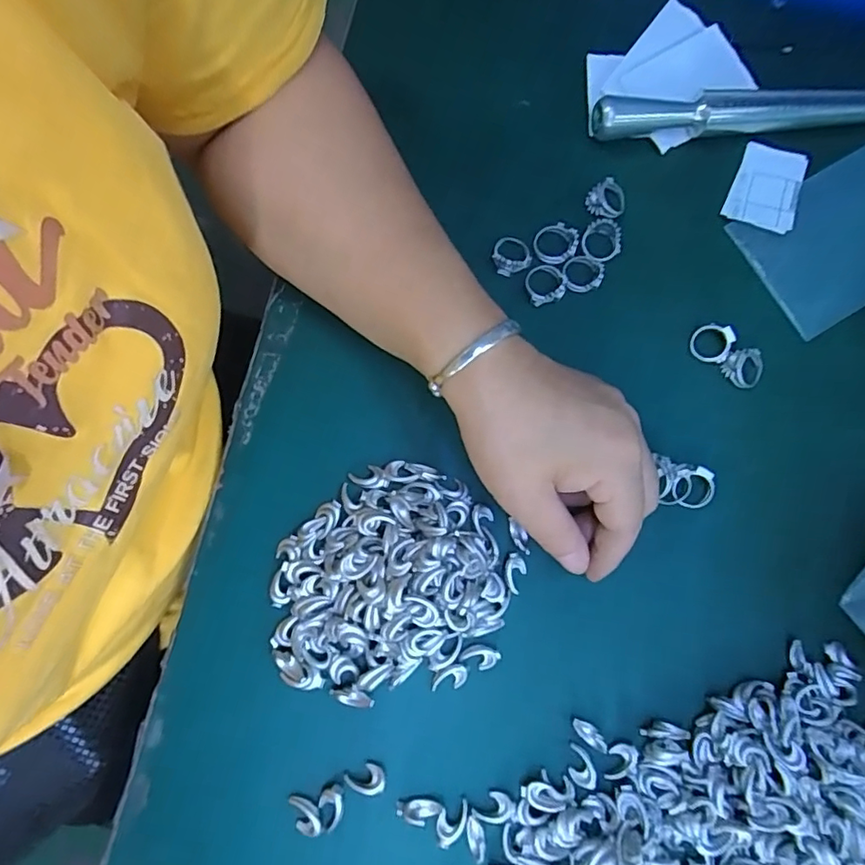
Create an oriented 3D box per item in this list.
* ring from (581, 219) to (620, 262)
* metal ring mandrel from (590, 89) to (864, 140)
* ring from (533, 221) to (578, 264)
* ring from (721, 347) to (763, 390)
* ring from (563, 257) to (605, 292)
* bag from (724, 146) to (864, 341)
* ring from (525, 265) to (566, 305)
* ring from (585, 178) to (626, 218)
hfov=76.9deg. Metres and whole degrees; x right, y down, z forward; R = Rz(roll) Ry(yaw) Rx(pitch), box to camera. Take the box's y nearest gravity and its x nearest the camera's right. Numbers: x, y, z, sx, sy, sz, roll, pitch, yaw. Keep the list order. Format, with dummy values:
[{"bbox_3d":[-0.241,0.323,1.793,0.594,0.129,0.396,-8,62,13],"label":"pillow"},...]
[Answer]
[{"bbox_3d":[0.095,-0.107,0.306,0.020,0.010,0.021,0,80,0],"label":"ring"},{"bbox_3d":[0.202,-0.186,0.315,0.219,0.022,0.017,-4,80,-1],"label":"metal ring mandrel"},{"bbox_3d":[0.069,-0.105,0.303,0.023,0.008,0.020,-22,80,-4],"label":"ring"},{"bbox_3d":[0.169,-0.035,0.295,0.022,0.006,0.021,0,80,0],"label":"ring"},{"bbox_3d":[0.084,-0.089,0.302,0.021,0.009,0.020,0,80,0],"label":"ring"},{"bbox_3d":[0.240,-0.114,0.314,0.121,0.004,0.077,-30,81,-6],"label":"bag"},{"bbox_3d":[0.062,-0.083,0.301,0.021,0.008,0.021,0,80,0],"label":"ring"},{"bbox_3d":[0.099,-0.131,0.309,0.020,0.014,0.020,0,80,0],"label":"ring"}]

